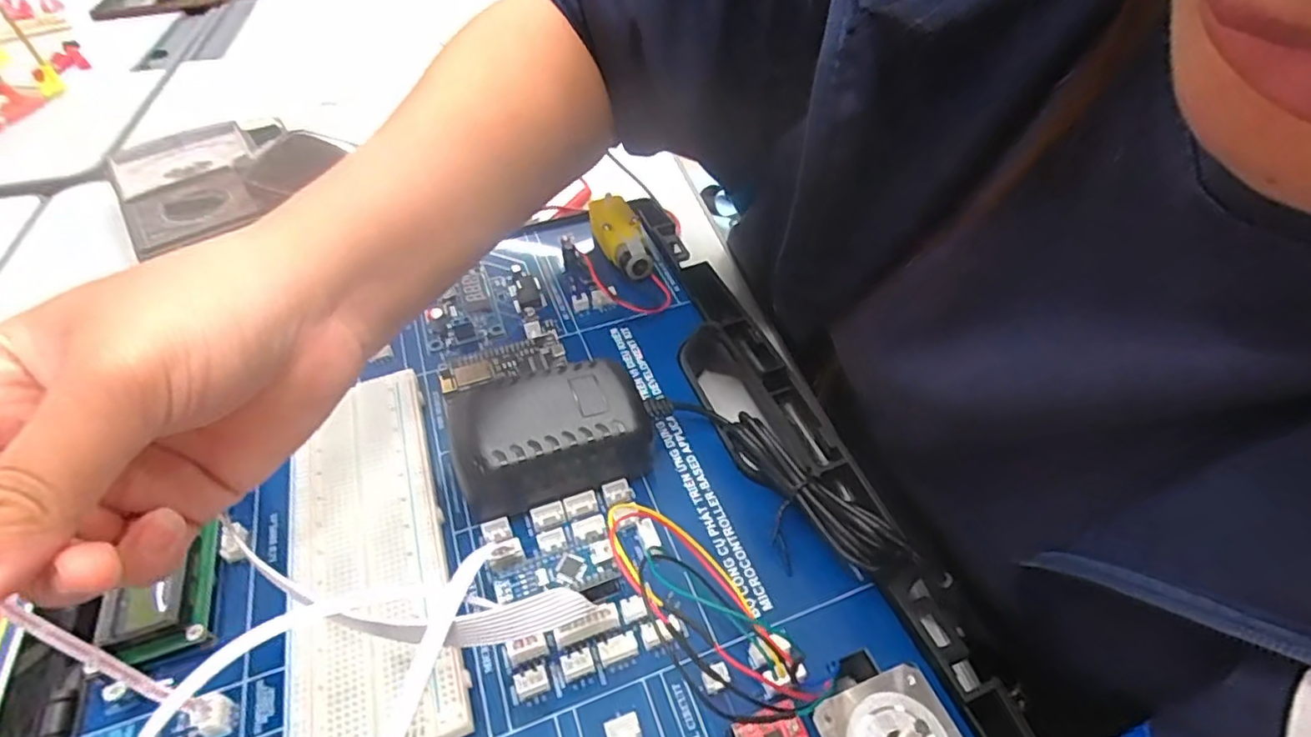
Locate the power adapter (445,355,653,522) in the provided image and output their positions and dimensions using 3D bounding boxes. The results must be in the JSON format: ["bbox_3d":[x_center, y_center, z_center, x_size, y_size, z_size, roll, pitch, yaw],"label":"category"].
[{"bbox_3d":[-0.042,0.026,0.260,0.075,0.031,0.054,-12,47,-9],"label":"power adapter"}]

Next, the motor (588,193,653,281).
[{"bbox_3d":[-0.021,-0.076,0.370,0.025,0.023,0.059,-13,47,-10],"label":"motor"}]

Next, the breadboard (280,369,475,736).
[{"bbox_3d":[-0.111,0.065,0.244,0.054,0.007,0.161,-17,48,-13],"label":"breadboard"}]

